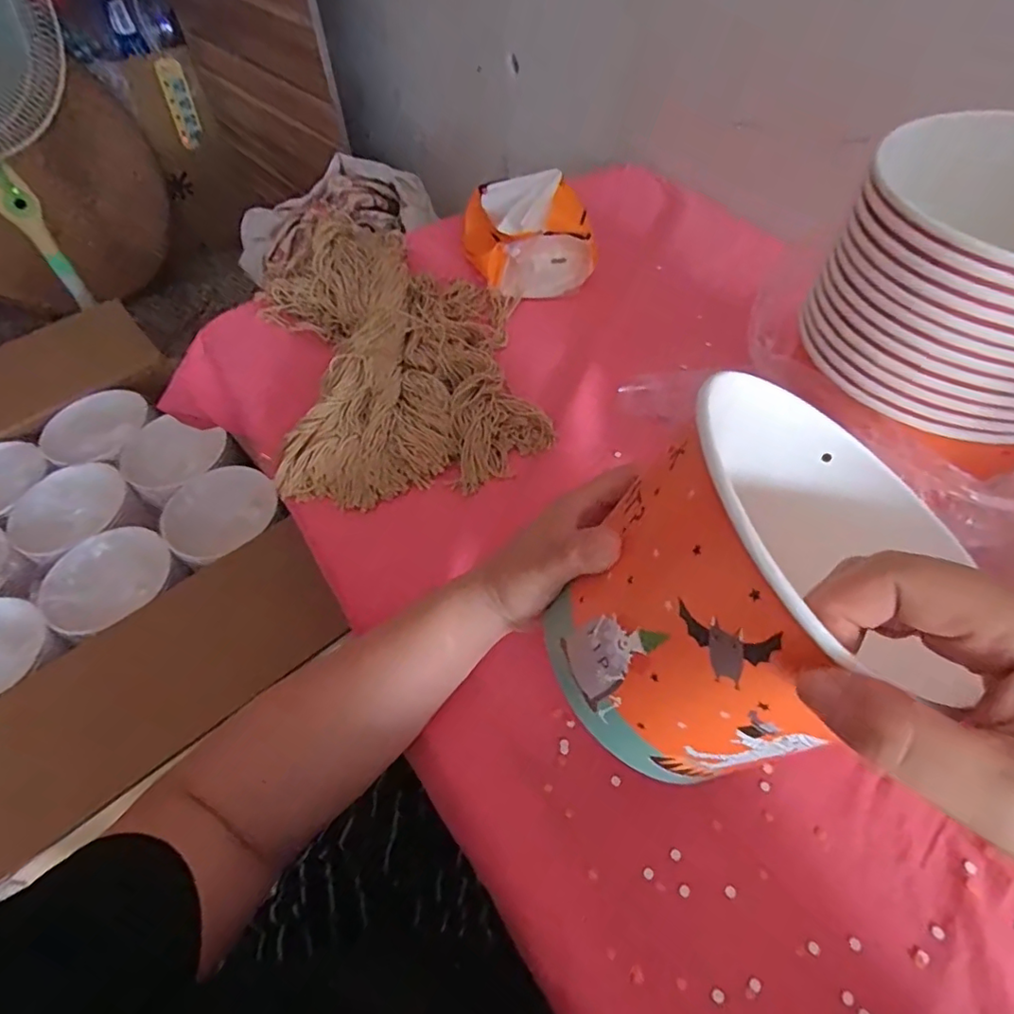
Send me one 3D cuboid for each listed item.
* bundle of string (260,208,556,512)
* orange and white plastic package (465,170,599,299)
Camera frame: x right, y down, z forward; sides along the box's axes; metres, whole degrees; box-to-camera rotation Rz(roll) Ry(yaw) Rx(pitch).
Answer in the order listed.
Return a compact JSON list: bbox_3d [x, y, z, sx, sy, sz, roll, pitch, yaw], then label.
[{"bbox_3d":[-0.106,-0.154,0.518,0.227,0.053,0.337,-16,56,-6],"label":"bundle of string"},{"bbox_3d":[0.020,-0.289,0.587,0.115,0.074,0.139,-15,56,-6],"label":"orange and white plastic package"}]

